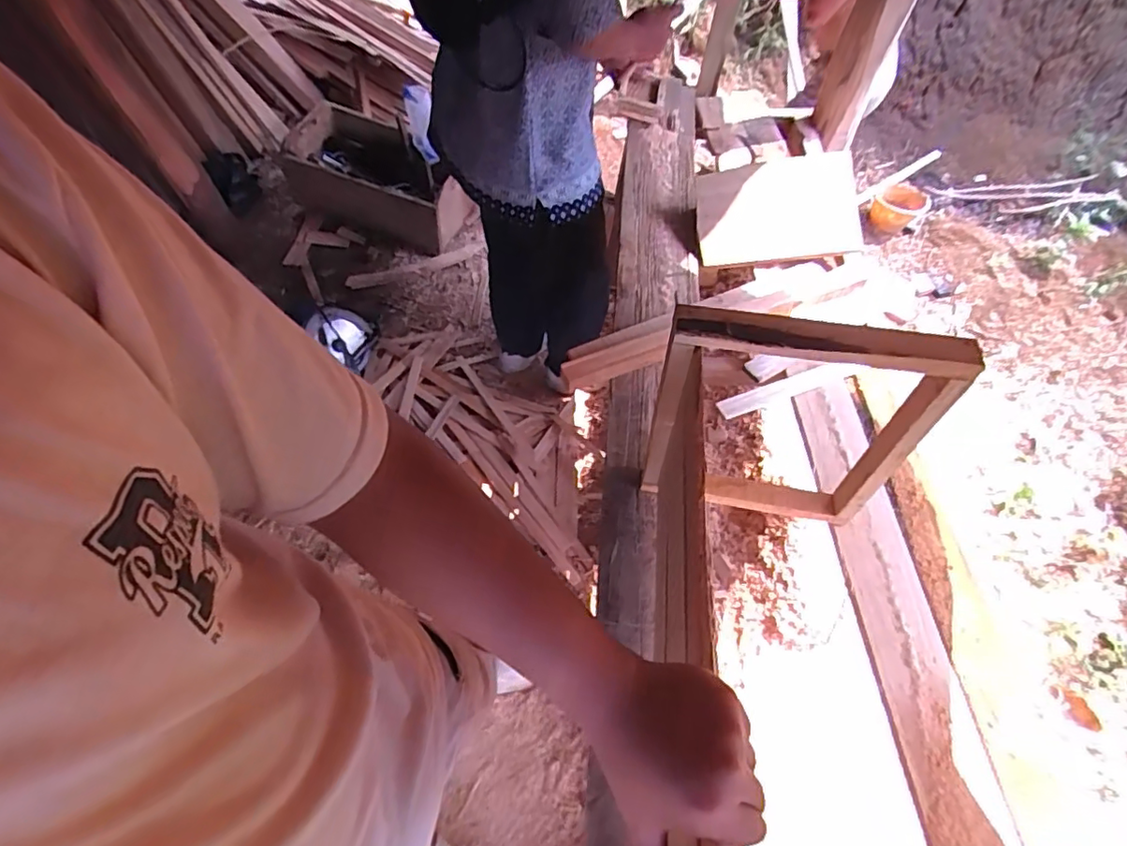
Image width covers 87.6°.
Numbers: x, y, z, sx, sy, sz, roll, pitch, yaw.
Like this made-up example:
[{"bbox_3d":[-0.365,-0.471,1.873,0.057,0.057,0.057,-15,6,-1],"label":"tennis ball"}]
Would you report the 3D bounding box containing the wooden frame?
[{"bbox_3d":[0.257,0.009,0.695,0.300,0.329,0.038,8,55,4],"label":"wooden frame"}]

